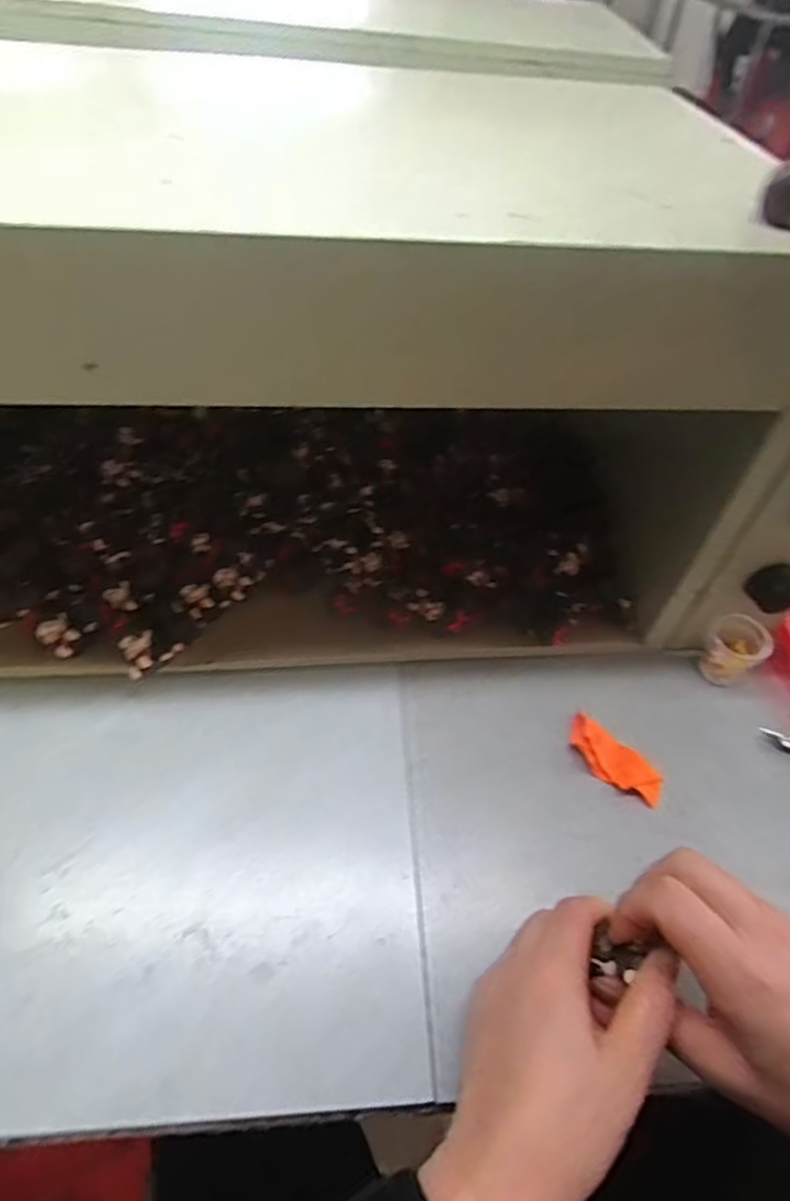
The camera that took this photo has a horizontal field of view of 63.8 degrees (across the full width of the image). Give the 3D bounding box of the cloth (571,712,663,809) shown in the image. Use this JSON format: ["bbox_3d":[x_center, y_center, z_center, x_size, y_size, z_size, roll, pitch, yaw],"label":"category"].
[{"bbox_3d":[0.144,0.104,0.416,0.068,0.004,0.031,36,56,23],"label":"cloth"}]

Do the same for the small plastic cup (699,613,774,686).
[{"bbox_3d":[0.244,0.037,0.461,0.031,0.044,0.038,-34,61,-28],"label":"small plastic cup"}]

